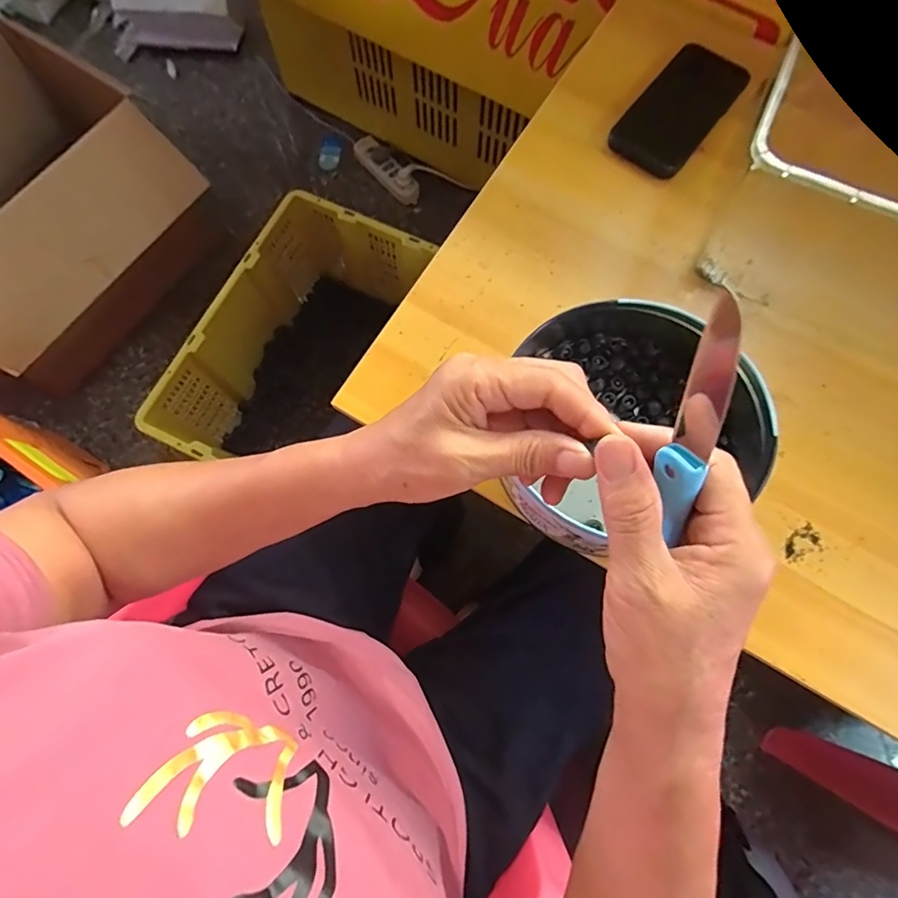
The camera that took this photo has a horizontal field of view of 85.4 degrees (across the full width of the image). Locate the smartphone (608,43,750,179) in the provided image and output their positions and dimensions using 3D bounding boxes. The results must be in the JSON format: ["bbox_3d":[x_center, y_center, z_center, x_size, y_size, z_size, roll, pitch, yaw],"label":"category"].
[{"bbox_3d":[0.242,-0.356,0.506,0.077,0.013,0.181,37,78,8],"label":"smartphone"}]

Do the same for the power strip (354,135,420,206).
[{"bbox_3d":[-0.147,-0.640,1.118,0.061,0.033,0.201,-41,80,-10],"label":"power strip"}]

